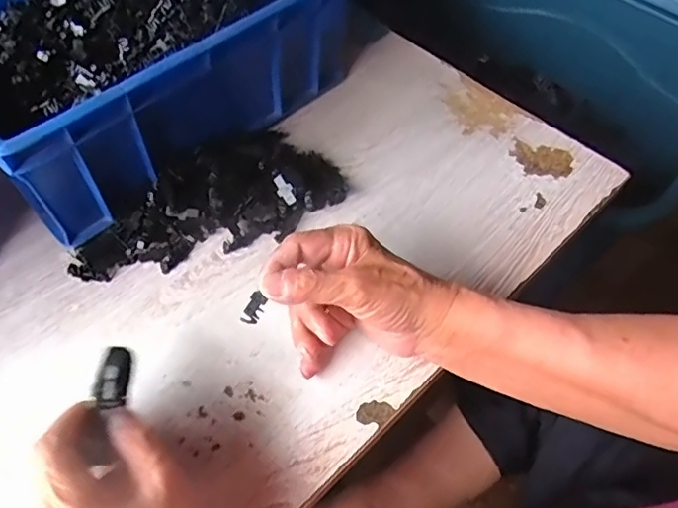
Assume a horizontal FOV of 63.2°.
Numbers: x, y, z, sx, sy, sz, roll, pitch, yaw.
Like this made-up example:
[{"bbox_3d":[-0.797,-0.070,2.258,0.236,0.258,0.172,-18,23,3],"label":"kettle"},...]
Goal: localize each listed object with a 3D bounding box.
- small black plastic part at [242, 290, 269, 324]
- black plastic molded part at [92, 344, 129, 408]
[{"bbox_3d":[-0.055,0.035,0.357,0.012,0.006,0.021,24,87,15],"label":"small black plastic part"},{"bbox_3d":[-0.145,0.077,0.358,0.017,0.016,0.037,6,56,3],"label":"black plastic molded part"}]

